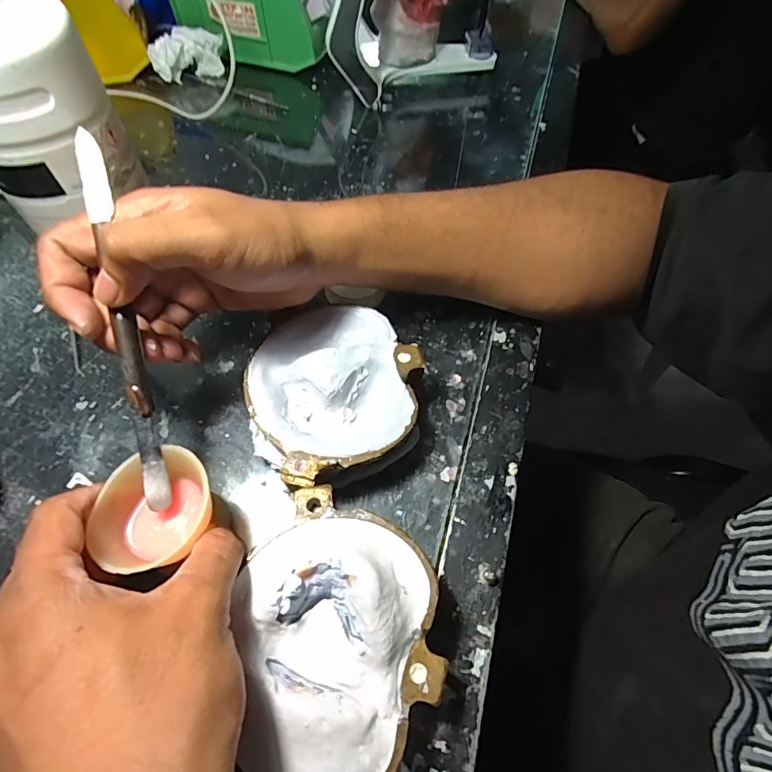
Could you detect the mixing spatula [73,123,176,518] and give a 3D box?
[{"bbox_3d":[-0.121,-0.028,0.204,0.011,0.008,0.173,-11,92,-7],"label":"mixing spatula"}]

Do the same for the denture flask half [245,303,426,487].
[{"bbox_3d":[-0.029,0.002,0.259,0.093,0.036,0.100,0,58,-1],"label":"denture flask half"}]

